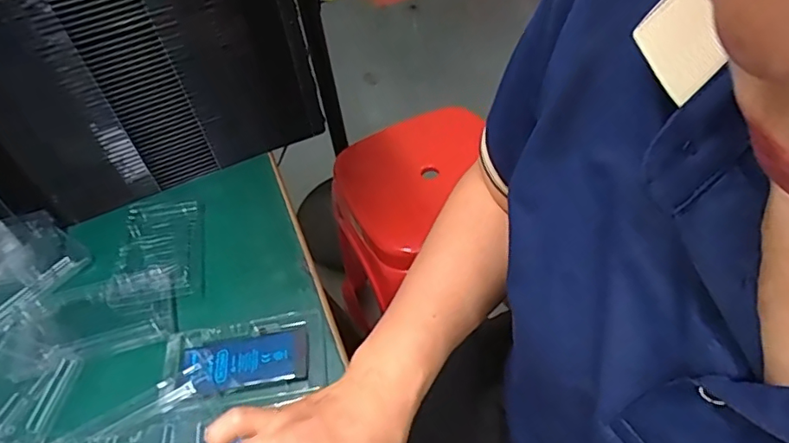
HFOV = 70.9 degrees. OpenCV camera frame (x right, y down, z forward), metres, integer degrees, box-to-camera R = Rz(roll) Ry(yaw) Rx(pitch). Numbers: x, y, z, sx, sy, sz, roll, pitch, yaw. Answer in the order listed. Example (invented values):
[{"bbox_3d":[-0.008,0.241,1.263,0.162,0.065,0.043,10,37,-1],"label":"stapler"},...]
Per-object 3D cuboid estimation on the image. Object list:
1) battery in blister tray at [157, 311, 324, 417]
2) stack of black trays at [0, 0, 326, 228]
[{"bbox_3d":[-0.120,0.108,0.440,0.122,0.009,0.072,-9,48,-3],"label":"battery in blister tray"},{"bbox_3d":[-0.293,-0.197,0.566,0.345,0.254,0.224,-21,49,-13],"label":"stack of black trays"}]

